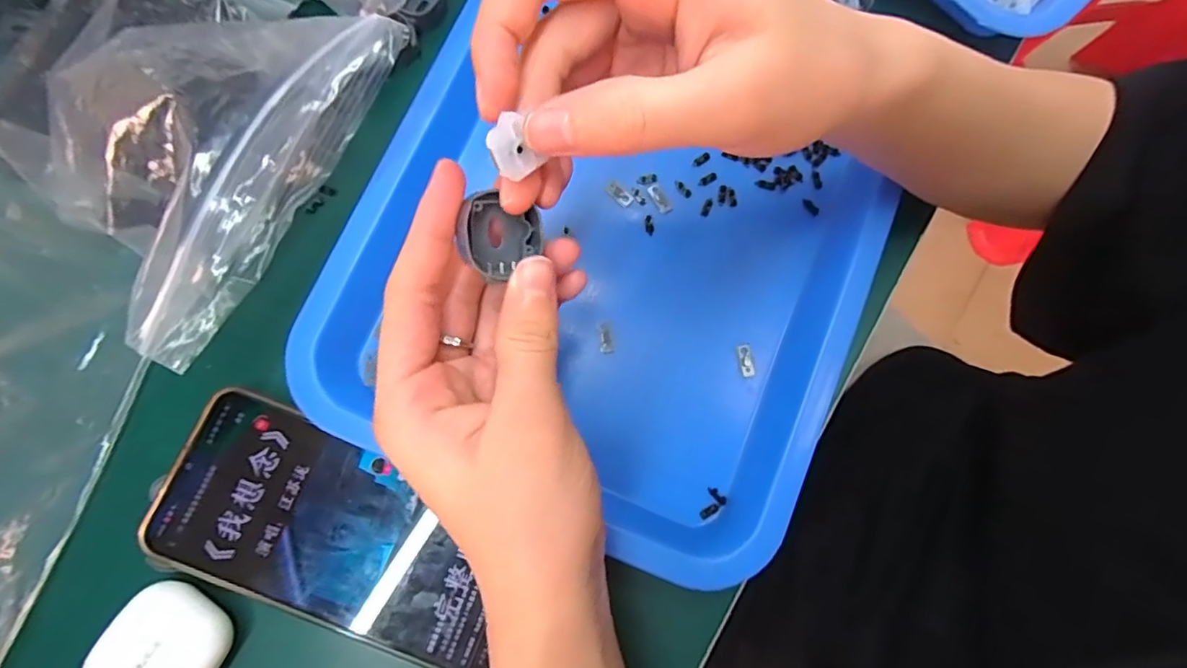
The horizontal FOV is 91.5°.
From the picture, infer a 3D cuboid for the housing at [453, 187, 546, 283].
[{"bbox_3d":[-0.029,-0.031,0.183,0.023,0.012,0.023,0,79,0],"label":"housing"}]

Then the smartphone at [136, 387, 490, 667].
[{"bbox_3d":[-0.109,0.084,0.248,0.149,0.010,0.072,22,79,2],"label":"smartphone"}]

